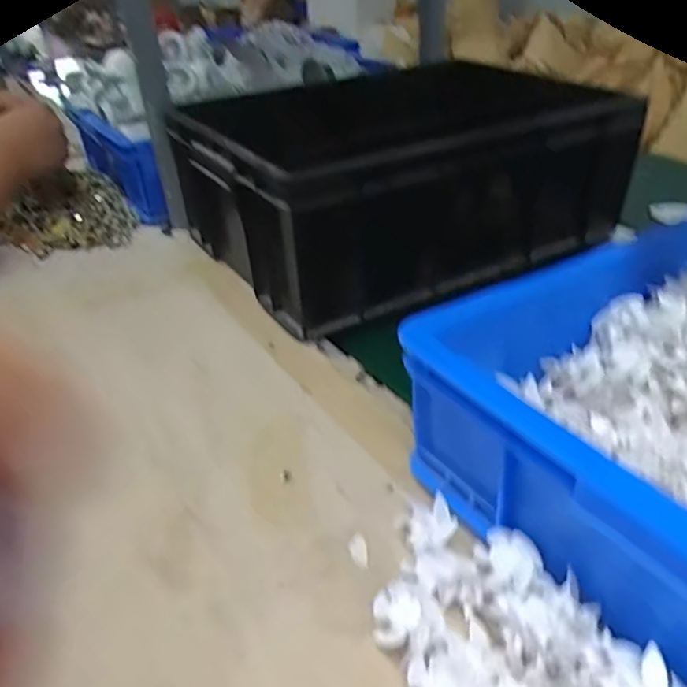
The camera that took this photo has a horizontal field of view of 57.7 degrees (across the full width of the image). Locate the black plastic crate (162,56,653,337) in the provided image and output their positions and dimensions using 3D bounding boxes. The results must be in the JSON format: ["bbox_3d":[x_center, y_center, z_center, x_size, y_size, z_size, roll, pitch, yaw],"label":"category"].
[{"bbox_3d":[0.065,-0.204,0.779,0.464,0.177,0.335,-19,36,-23],"label":"black plastic crate"}]

